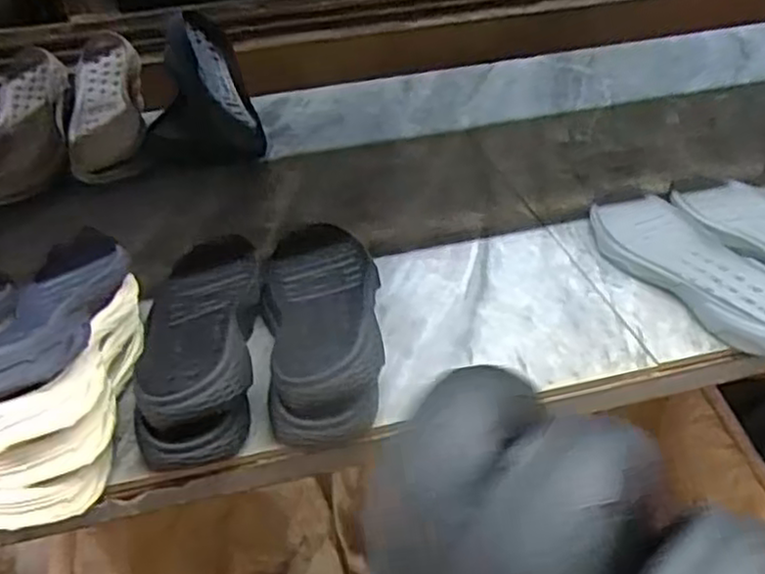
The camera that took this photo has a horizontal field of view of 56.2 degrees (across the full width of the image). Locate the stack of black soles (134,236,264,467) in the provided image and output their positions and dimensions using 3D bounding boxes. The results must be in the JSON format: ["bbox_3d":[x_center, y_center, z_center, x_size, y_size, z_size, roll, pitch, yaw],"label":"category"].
[{"bbox_3d":[-0.161,0.035,0.649,0.106,0.092,0.285,-9,35,-7],"label":"stack of black soles"}]

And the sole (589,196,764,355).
[{"bbox_3d":[0.306,-0.017,0.703,0.099,0.035,0.264,-15,36,-15],"label":"sole"}]

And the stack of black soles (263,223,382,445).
[{"bbox_3d":[-0.057,0.018,0.661,0.110,0.086,0.292,-10,35,-7],"label":"stack of black soles"}]

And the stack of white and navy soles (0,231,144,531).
[{"bbox_3d":[-0.265,0.050,0.599,0.105,0.142,0.276,-10,35,-8],"label":"stack of white and navy soles"}]

